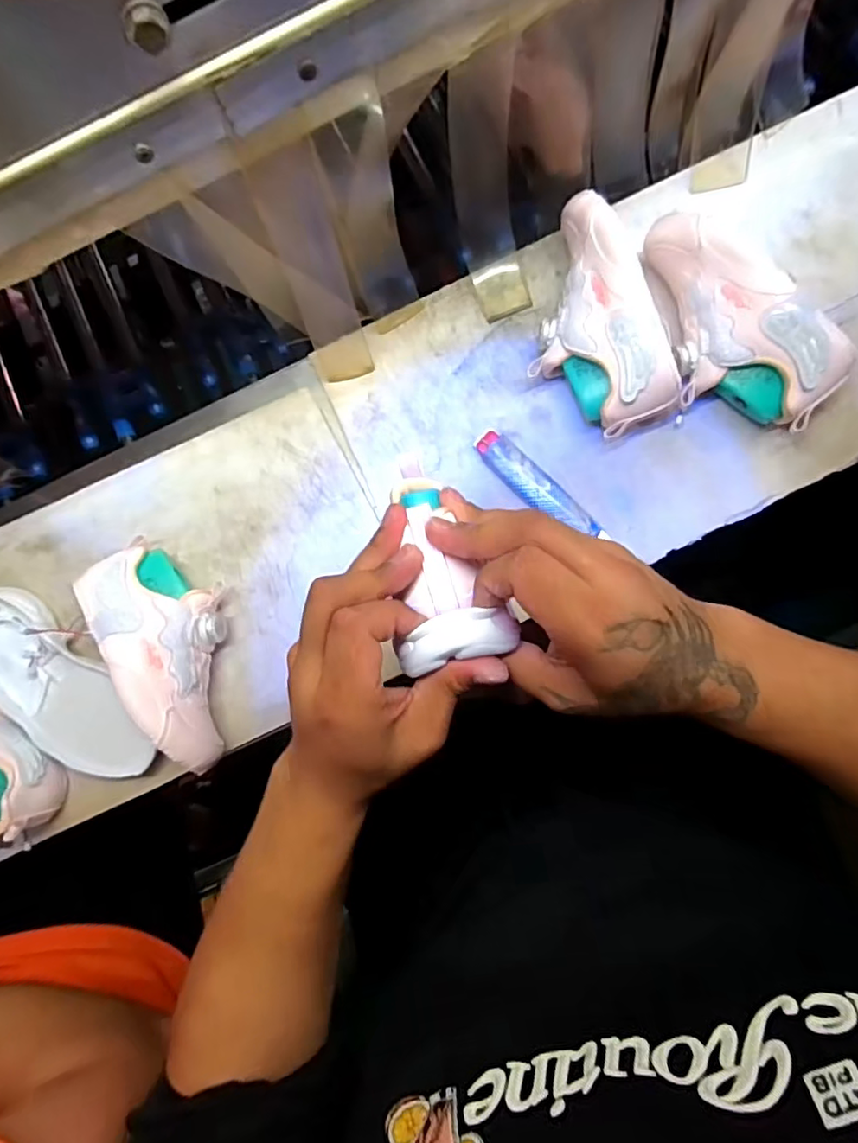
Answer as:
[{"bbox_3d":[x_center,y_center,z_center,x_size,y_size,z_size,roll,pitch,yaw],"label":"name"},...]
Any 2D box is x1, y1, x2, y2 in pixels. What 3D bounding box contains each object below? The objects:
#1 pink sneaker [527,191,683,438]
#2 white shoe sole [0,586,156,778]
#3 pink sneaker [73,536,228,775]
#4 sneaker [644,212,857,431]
[{"bbox_3d":[0.124,-0.196,0.473,0.089,0.071,0.179,-24,82,2],"label":"pink sneaker"},{"bbox_3d":[-0.318,0.098,0.505,0.203,0.029,0.071,43,89,8],"label":"white shoe sole"},{"bbox_3d":[-0.199,0.059,0.478,0.085,0.075,0.186,-33,82,1],"label":"pink sneaker"},{"bbox_3d":[0.226,-0.187,0.459,0.085,0.067,0.180,-39,82,0],"label":"sneaker"}]

